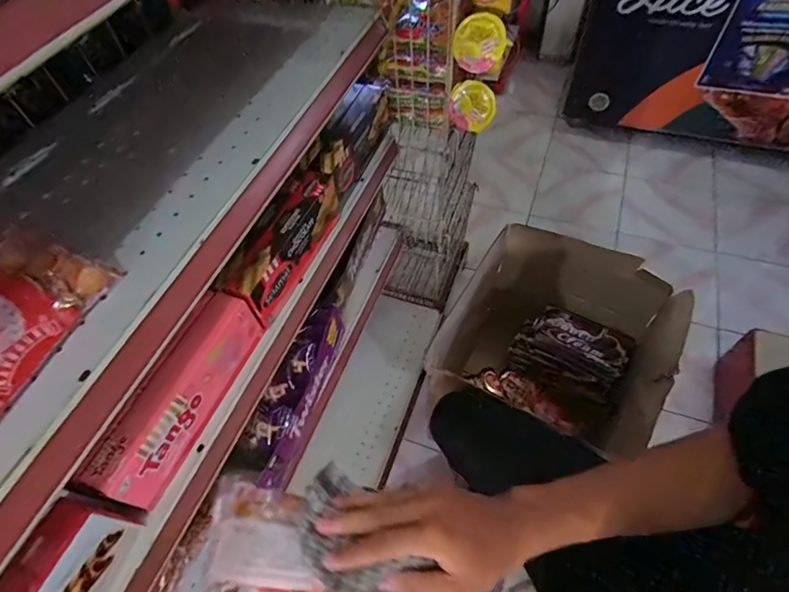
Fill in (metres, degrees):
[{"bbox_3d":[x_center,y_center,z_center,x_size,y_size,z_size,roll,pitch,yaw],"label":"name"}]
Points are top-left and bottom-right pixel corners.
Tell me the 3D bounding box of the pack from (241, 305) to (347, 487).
[{"bbox_3d":[-0.163,0.145,0.715,0.084,0.063,0.286,13,58,14],"label":"pack"}]

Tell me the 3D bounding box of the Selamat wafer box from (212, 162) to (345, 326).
[{"bbox_3d":[-0.143,-0.069,0.585,0.052,0.090,0.207,16,59,15],"label":"Selamat wafer box"}]

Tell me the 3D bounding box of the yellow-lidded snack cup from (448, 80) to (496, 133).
[{"bbox_3d":[0.124,-0.303,0.712,0.074,0.071,0.053,5,56,9],"label":"yellow-lidded snack cup"}]

